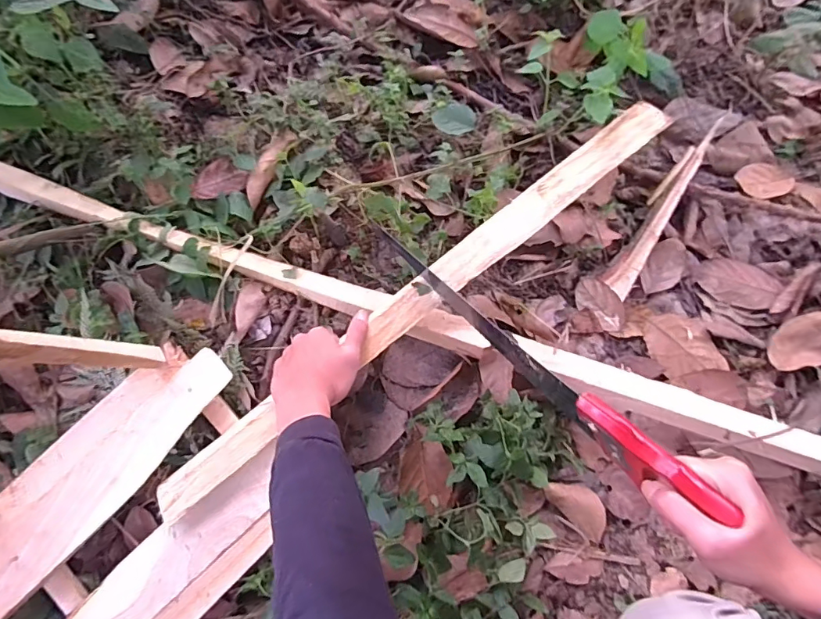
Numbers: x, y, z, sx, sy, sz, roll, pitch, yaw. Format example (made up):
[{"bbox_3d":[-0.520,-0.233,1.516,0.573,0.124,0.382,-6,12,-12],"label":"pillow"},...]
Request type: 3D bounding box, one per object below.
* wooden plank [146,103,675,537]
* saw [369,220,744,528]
[{"bbox_3d":[0.013,-0.014,0.563,0.725,0.013,0.052,-39,62,-5],"label":"wooden plank"},{"bbox_3d":[0.097,0.034,0.488,0.032,0.063,0.444,-39,47,-8],"label":"saw"}]

